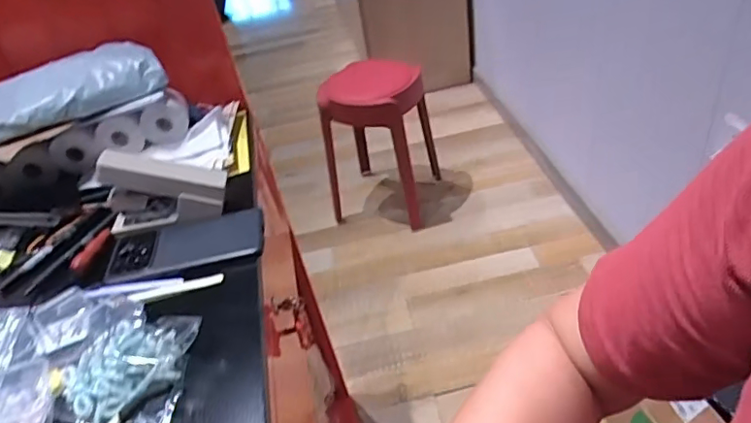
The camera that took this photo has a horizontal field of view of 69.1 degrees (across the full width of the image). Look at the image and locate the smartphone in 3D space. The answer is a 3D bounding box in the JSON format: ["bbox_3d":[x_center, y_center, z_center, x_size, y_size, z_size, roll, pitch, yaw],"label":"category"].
[{"bbox_3d":[-0.197,0.030,0.570,0.158,0.015,0.077,-12,38,-1],"label":"smartphone"}]

